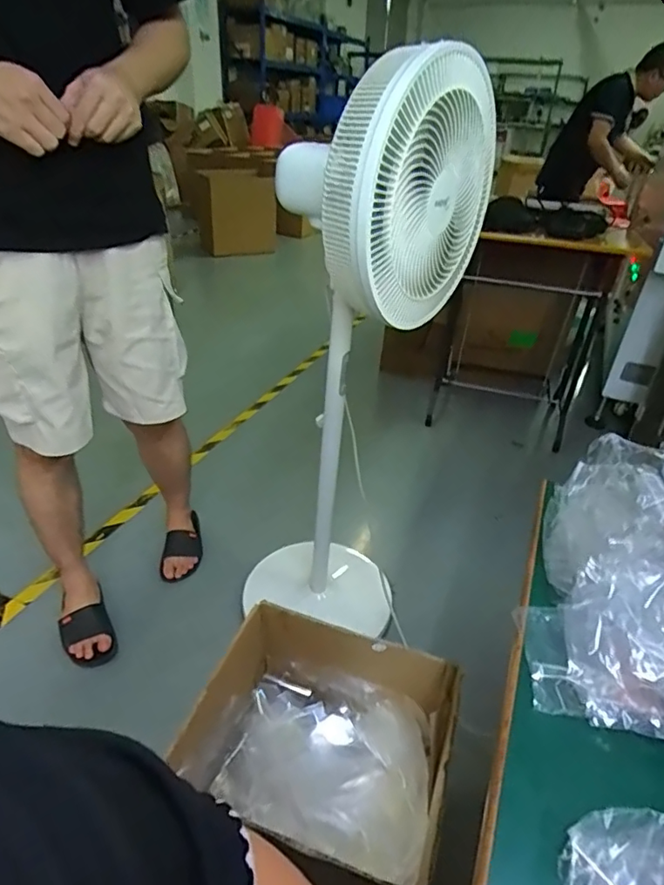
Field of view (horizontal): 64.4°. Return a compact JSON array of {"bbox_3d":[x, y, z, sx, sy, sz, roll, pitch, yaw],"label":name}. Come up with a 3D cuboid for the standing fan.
[{"bbox_3d":[-0.004,-0.052,1.008,0.329,1.108,0.322,2,34,-2],"label":"standing fan"}]

